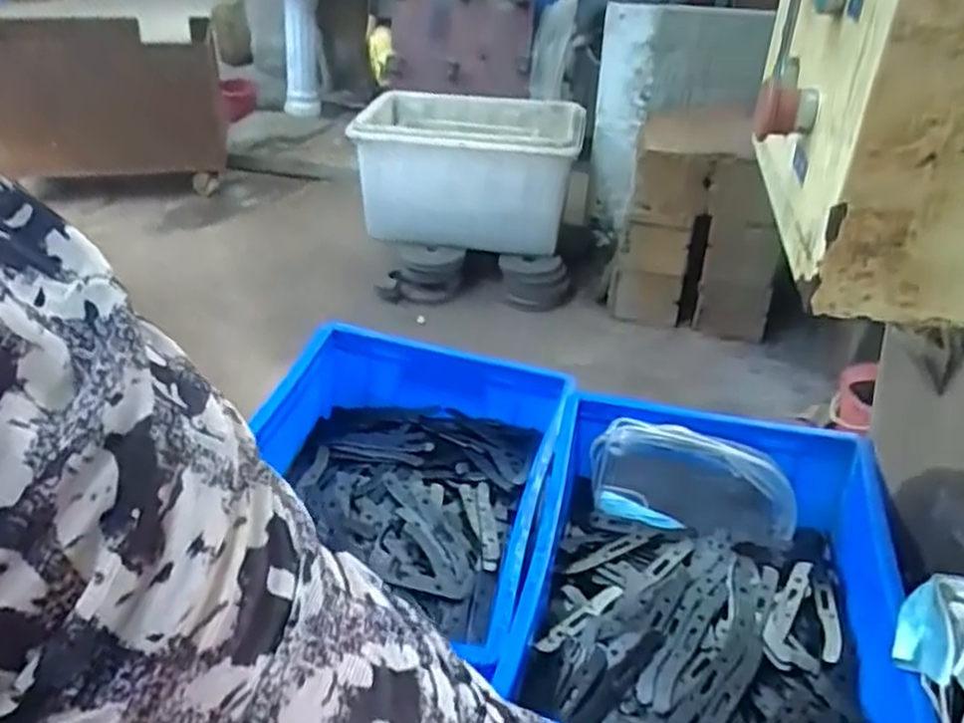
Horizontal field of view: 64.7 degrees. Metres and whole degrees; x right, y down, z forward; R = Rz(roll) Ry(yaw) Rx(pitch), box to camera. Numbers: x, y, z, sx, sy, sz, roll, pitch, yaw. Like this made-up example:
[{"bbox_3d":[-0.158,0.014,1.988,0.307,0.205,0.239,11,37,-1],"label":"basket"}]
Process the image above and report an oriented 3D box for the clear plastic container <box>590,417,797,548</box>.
[{"bbox_3d":[0.213,0.126,0.775,0.206,0.080,0.082,10,36,11],"label":"clear plastic container"}]

